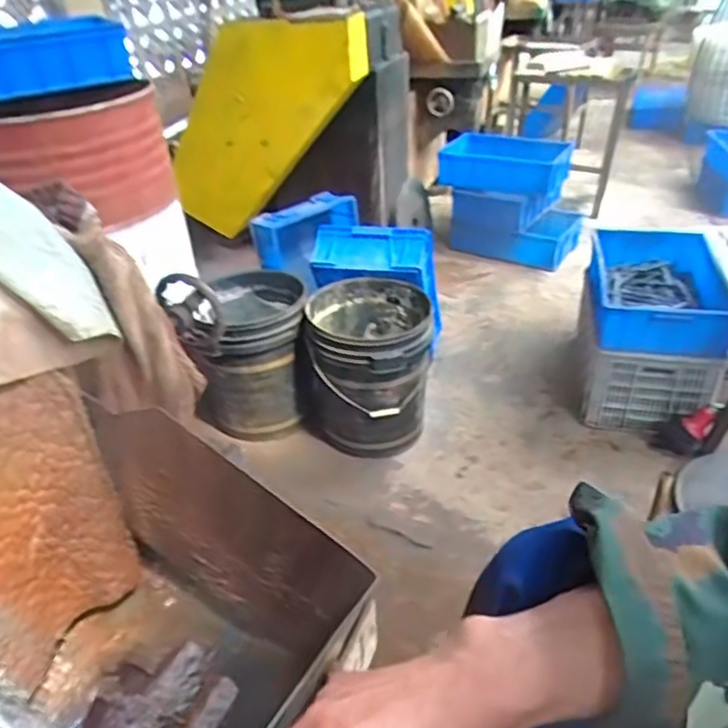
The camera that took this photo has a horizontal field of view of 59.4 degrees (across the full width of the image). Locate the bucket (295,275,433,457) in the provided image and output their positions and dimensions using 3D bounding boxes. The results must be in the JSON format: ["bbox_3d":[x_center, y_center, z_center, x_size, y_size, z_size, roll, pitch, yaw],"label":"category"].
[{"bbox_3d":[0.005,-0.002,1.905,0.373,0.416,0.394,-2,35,1],"label":"bucket"}]

